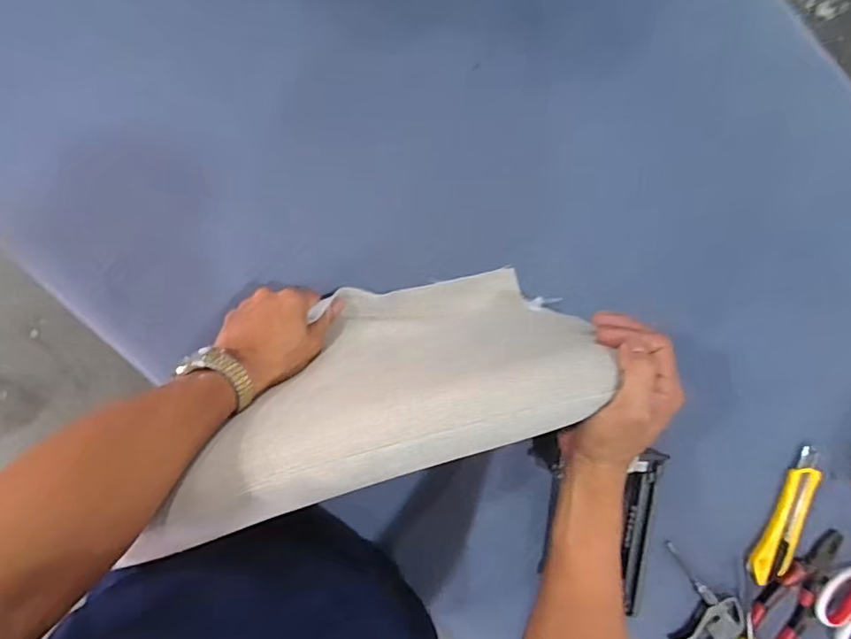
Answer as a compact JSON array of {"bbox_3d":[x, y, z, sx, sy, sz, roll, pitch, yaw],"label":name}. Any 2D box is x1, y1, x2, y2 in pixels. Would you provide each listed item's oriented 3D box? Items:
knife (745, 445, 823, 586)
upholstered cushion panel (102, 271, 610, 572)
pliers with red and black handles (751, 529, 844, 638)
[{"bbox_3d":[0.412,0.223,0.591,0.040,0.012,0.157,23,90,-8],"label":"knife"},{"bbox_3d":[-0.034,0.040,0.433,0.327,0.228,0.040,-16,117,-10],"label":"upholstered cushion panel"},{"bbox_3d":[0.417,0.307,0.597,0.072,0.014,0.156,24,89,-8],"label":"pliers with red and black handles"}]

